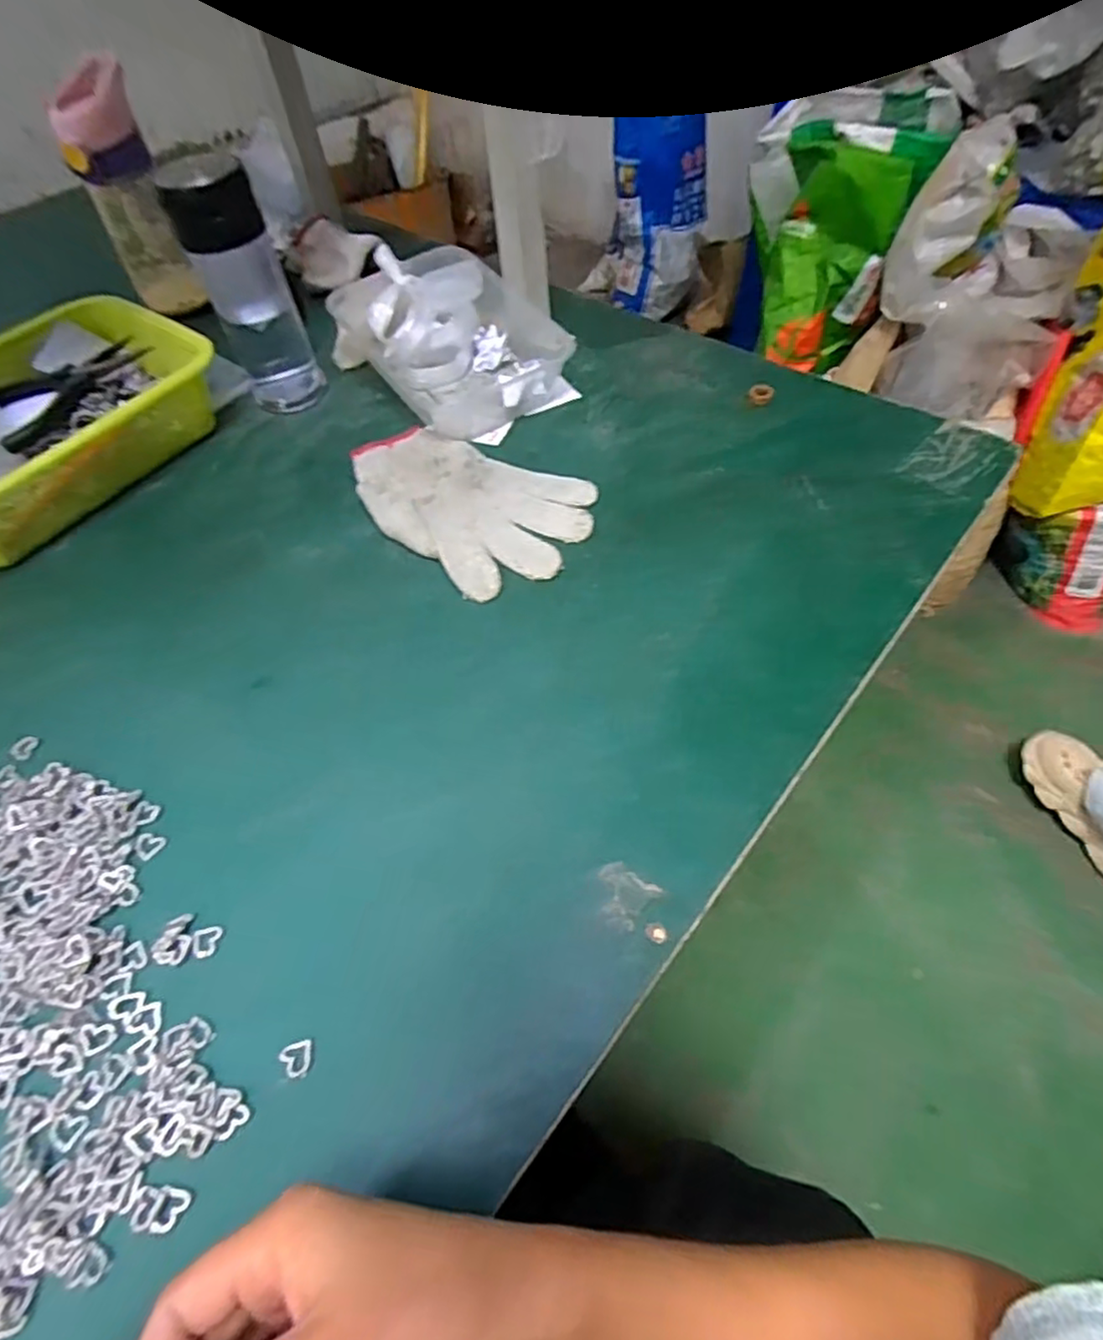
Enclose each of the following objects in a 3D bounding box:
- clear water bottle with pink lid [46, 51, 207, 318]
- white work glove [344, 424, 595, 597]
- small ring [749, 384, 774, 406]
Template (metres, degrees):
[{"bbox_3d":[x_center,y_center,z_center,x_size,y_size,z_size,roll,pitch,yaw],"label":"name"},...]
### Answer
[{"bbox_3d":[-0.404,-0.453,0.633,0.074,0.174,0.078,-19,58,-10],"label":"clear water bottle with pink lid"},{"bbox_3d":[-0.066,-0.135,0.513,0.193,0.013,0.130,38,65,24],"label":"white work glove"},{"bbox_3d":[0.181,-0.238,0.565,0.018,0.008,0.022,36,64,23],"label":"small ring"}]

